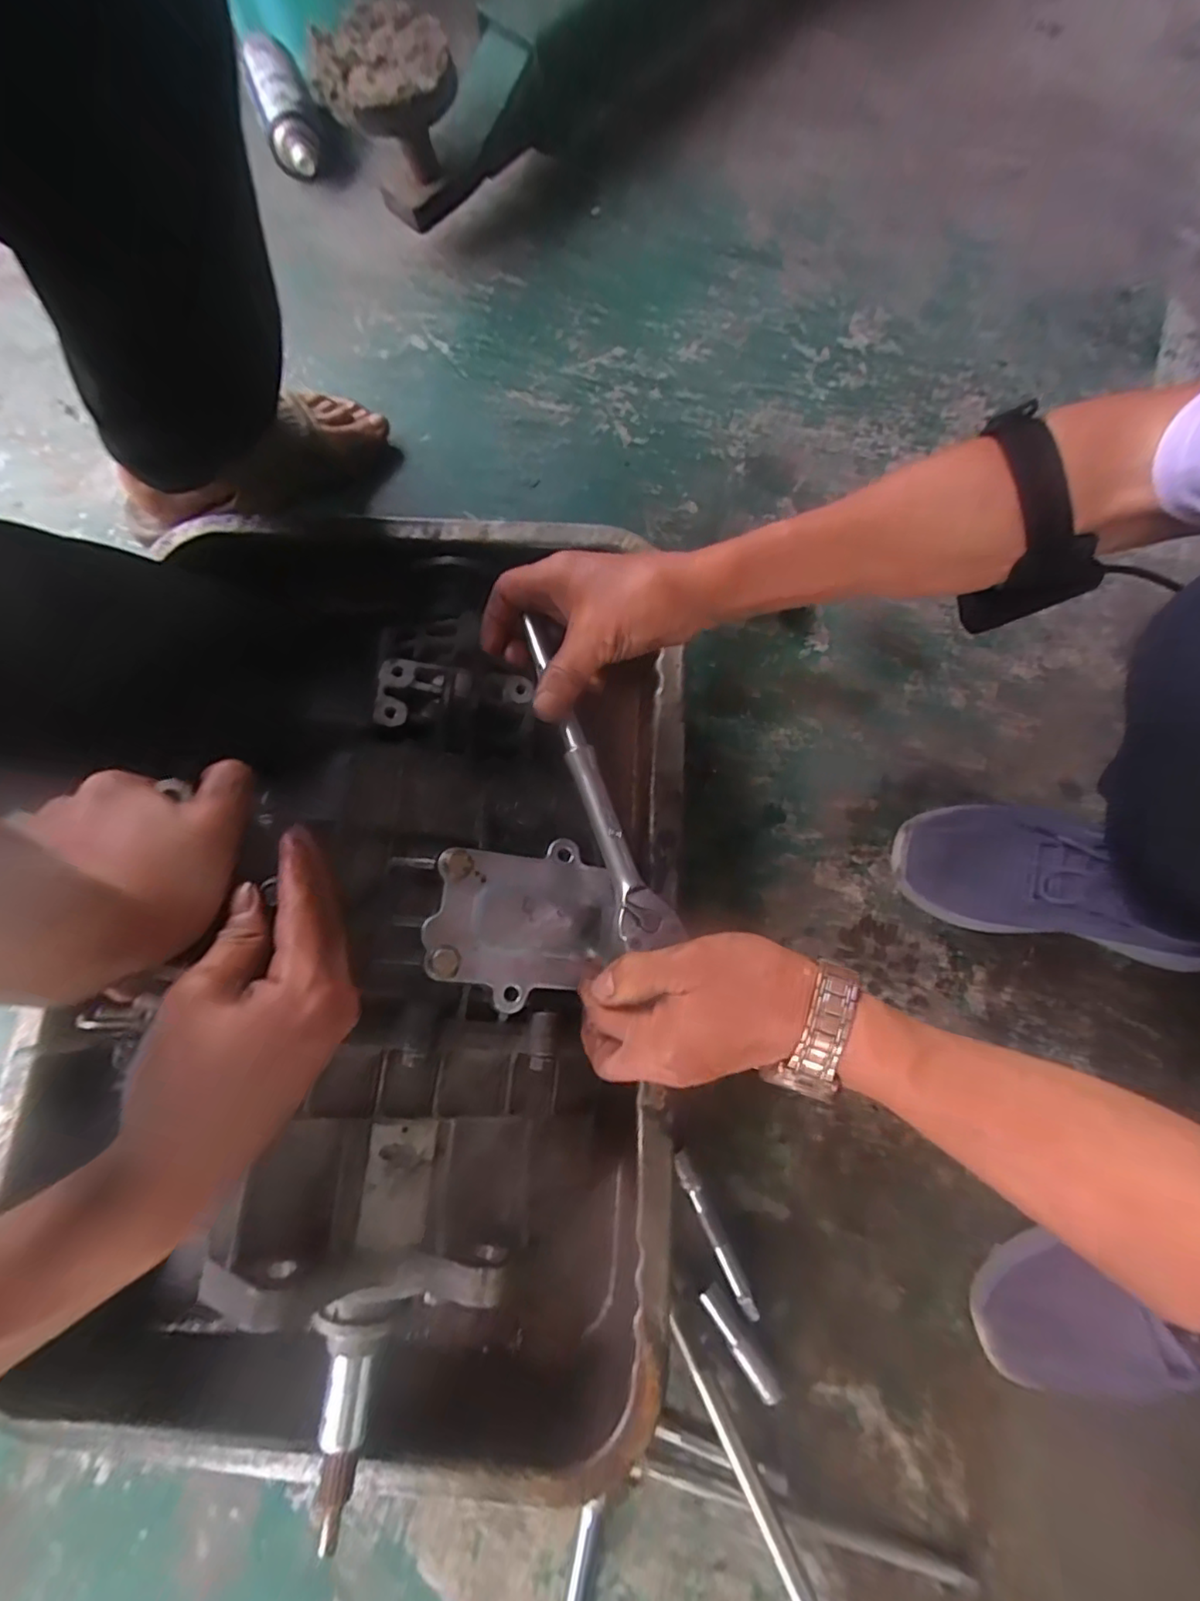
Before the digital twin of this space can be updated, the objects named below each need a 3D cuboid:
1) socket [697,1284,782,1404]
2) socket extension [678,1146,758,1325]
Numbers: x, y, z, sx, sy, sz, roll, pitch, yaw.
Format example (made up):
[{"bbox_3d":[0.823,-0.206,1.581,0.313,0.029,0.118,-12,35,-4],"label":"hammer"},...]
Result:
[{"bbox_3d":[0.100,0.390,0.447,0.015,0.018,0.081,-33,79,-8],"label":"socket"},{"bbox_3d":[0.085,0.324,0.463,0.012,0.014,0.119,-25,78,-6],"label":"socket extension"}]

